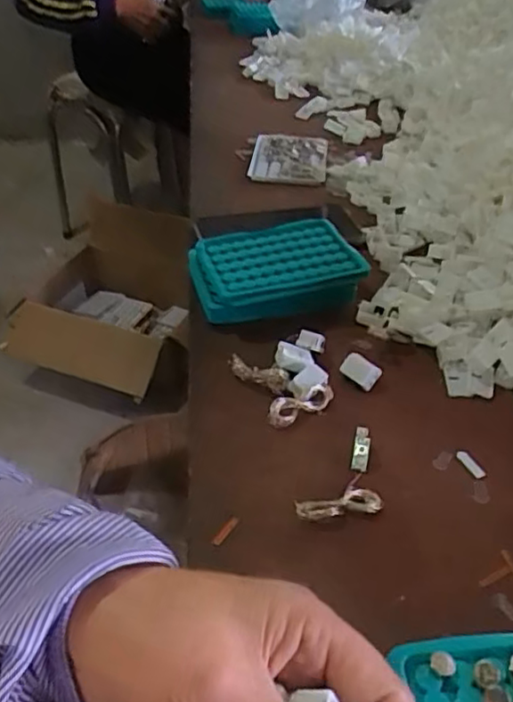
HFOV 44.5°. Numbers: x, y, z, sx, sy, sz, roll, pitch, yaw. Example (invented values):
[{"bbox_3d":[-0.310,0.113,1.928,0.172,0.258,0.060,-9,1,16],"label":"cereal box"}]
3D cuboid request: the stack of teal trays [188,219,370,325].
[{"bbox_3d":[0.017,-0.069,0.564,0.146,0.045,0.097,-7,40,-10],"label":"stack of teal trays"}]

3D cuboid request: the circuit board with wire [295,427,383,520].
[{"bbox_3d":[0.063,0.086,0.403,0.041,0.017,0.077,27,46,29],"label":"circuit board with wire"}]

